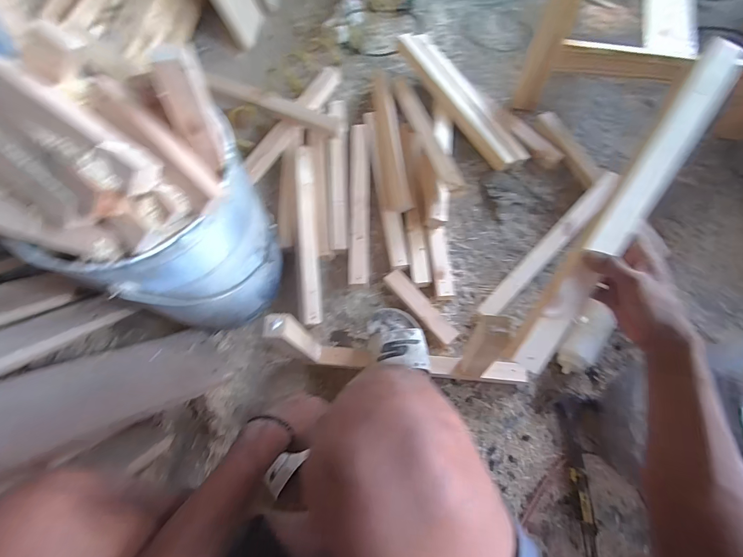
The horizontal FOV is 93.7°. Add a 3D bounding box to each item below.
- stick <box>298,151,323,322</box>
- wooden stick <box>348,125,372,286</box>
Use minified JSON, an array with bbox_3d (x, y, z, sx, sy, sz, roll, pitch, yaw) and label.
[{"bbox_3d":[-0.145,-0.115,0.781,0.046,0.033,0.431,-5,70,-1],"label":"stick"},{"bbox_3d":[-0.025,-0.191,0.832,0.048,0.034,0.431,0,70,1],"label":"wooden stick"}]

